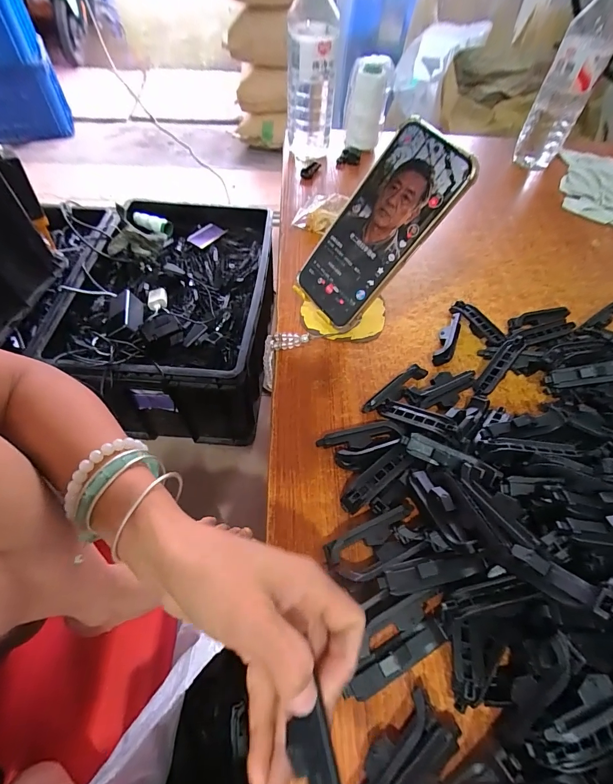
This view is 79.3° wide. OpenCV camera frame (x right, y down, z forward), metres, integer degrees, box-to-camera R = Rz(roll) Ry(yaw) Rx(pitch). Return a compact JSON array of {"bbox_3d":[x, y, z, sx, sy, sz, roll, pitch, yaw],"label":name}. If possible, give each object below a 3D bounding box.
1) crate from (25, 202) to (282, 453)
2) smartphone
[{"bbox_3d":[-0.317,-0.212,0.970,0.413,0.271,0.586,4,56,0],"label":"crate"},{"bbox_3d":[0.060,-0.141,0.327,0.006,0.169,0.076,-4,52,-55],"label":"smartphone"}]

